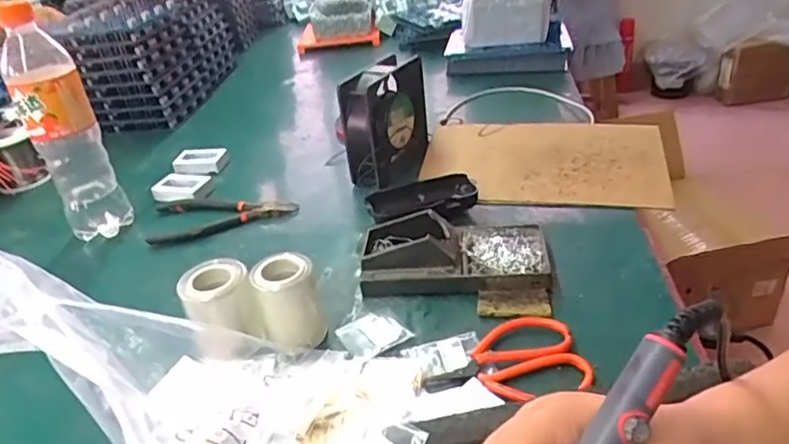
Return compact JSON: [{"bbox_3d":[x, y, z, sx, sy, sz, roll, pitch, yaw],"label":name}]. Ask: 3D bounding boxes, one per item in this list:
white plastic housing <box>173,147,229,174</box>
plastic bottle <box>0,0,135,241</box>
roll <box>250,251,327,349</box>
[{"bbox_3d":[-0.250,-0.079,0.756,0.065,0.015,0.051,-4,32,5],"label":"white plastic housing"},{"bbox_3d":[-0.328,-0.092,0.583,0.060,0.233,0.052,-23,36,-25],"label":"plastic bottle"},{"bbox_3d":[-0.083,0.061,0.455,0.045,0.064,0.044,-4,33,3],"label":"roll"}]

